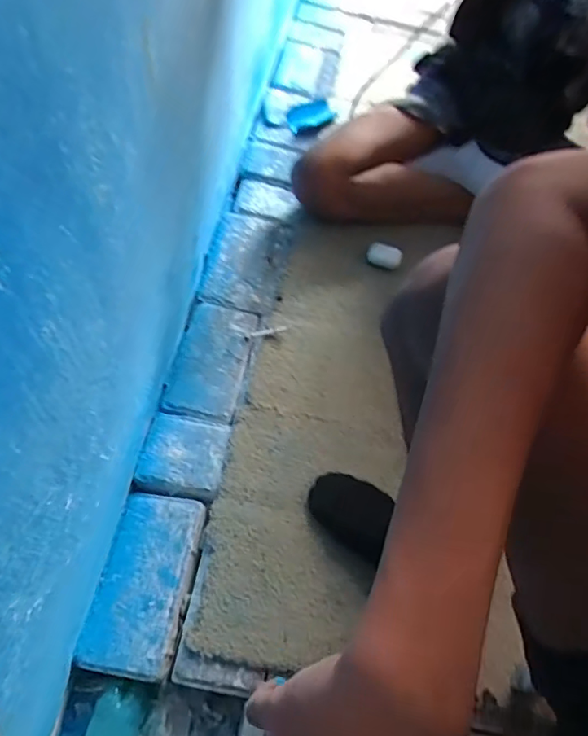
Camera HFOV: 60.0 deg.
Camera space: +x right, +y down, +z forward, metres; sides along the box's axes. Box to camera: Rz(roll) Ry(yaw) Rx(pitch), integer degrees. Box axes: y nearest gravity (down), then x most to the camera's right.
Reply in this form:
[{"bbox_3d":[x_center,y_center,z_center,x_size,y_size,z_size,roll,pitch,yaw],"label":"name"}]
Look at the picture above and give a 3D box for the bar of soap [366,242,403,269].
[{"bbox_3d":[0.169,-0.209,0.941,0.063,0.020,0.039,14,58,5],"label":"bar of soap"}]

